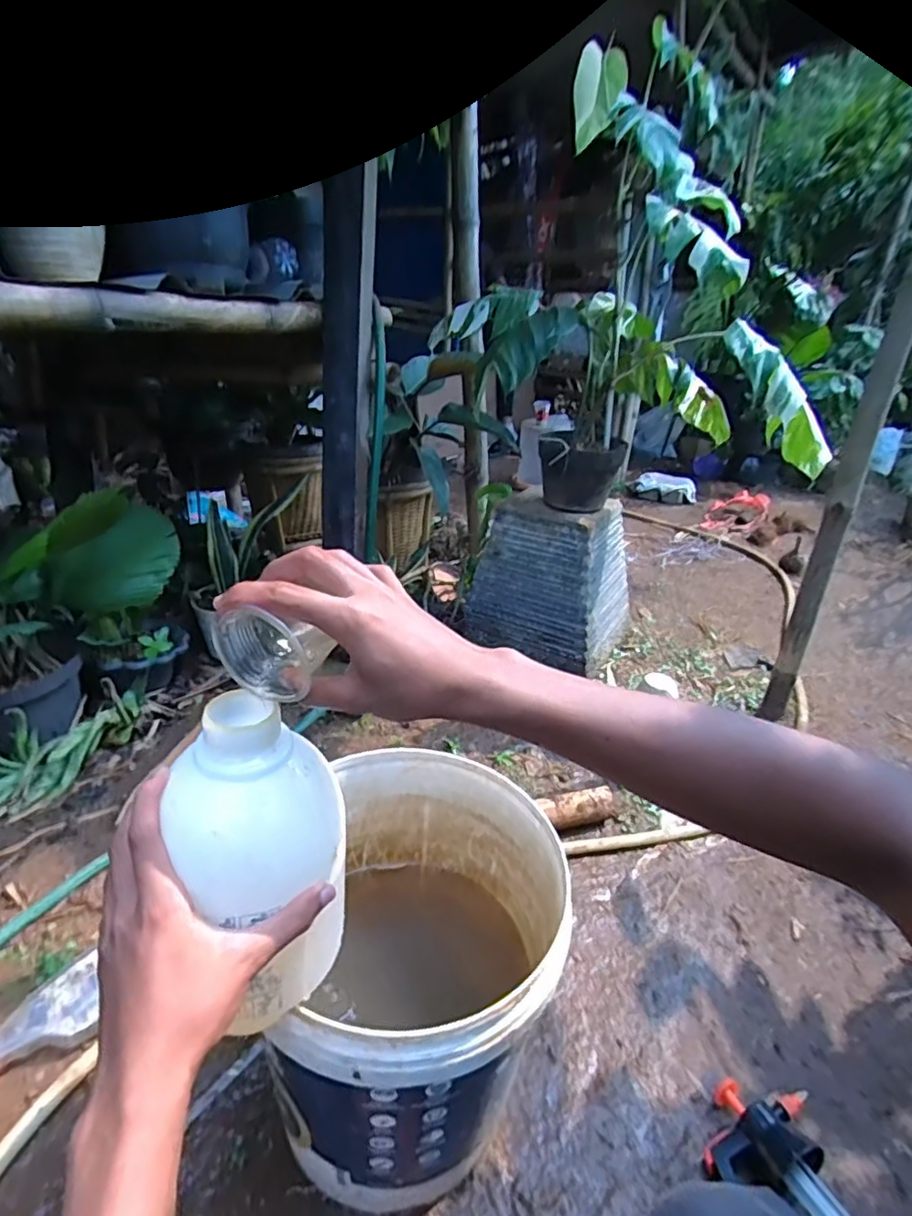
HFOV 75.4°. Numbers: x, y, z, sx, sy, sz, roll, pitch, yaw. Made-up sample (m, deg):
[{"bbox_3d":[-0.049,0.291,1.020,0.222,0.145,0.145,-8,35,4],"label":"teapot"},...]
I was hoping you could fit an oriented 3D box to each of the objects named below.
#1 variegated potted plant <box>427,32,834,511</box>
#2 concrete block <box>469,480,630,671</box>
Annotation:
[{"bbox_3d":[0.403,-0.663,1.353,0.813,0.846,0.489,5,23,-4],"label":"variegated potted plant"},{"bbox_3d":[0.278,-0.092,1.635,0.393,0.402,0.335,16,25,21],"label":"concrete block"}]

